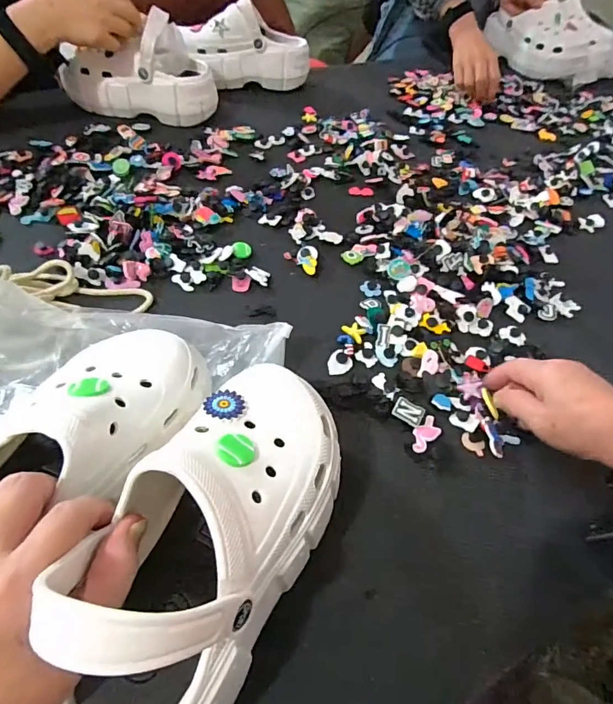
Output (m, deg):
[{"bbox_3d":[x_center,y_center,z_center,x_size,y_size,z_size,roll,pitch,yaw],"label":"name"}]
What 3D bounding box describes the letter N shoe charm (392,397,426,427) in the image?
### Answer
[{"bbox_3d":[0.092,0.053,0.385,0.027,0.004,0.019,28,72,11],"label":"letter N shoe charm"}]

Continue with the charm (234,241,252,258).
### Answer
[{"bbox_3d":[-0.076,-0.122,0.512,0.022,0.004,0.027,4,56,-20],"label":"charm"}]

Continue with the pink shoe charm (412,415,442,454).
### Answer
[{"bbox_3d":[0.106,0.071,0.378,0.037,0.004,0.019,-36,64,-28],"label":"pink shoe charm"}]

